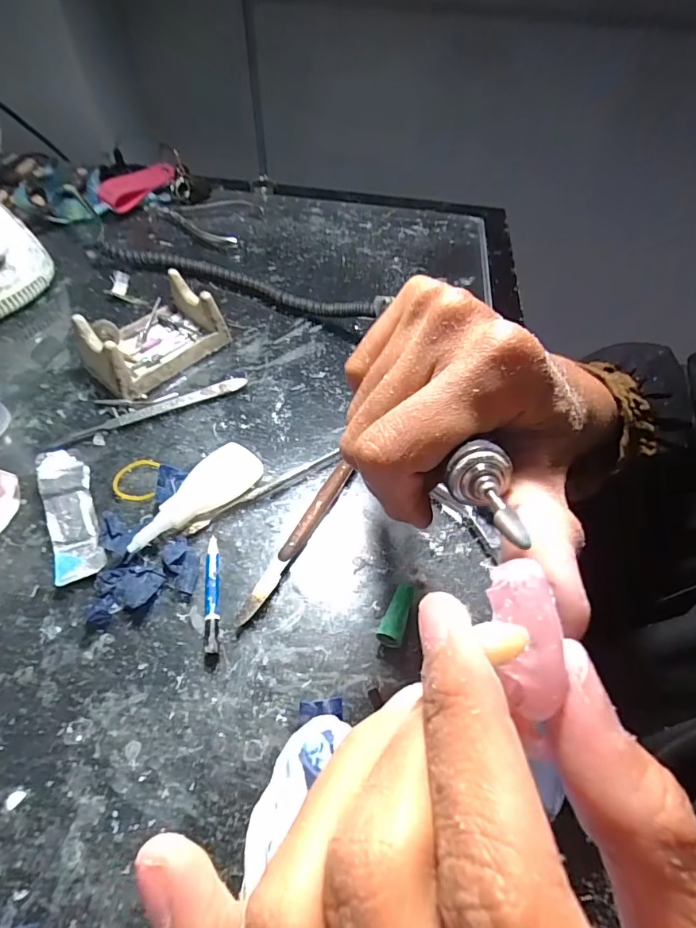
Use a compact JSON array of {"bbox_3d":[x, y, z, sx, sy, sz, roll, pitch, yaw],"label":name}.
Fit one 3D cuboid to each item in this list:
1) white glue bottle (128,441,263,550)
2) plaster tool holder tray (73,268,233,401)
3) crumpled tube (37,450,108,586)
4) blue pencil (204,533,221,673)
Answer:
[{"bbox_3d":[-0.091,0.023,0.283,0.031,0.016,0.087,31,58,18],"label":"white glue bottle"},{"bbox_3d":[-0.151,-0.100,0.353,0.064,0.043,0.095,36,60,20],"label":"plaster tool holder tray"},{"bbox_3d":[-0.165,0.029,0.276,0.026,0.015,0.087,-19,58,-16],"label":"crumpled tube"},{"bbox_3d":[-0.074,0.072,0.252,0.008,0.009,0.072,-6,55,-7],"label":"blue pencil"}]

